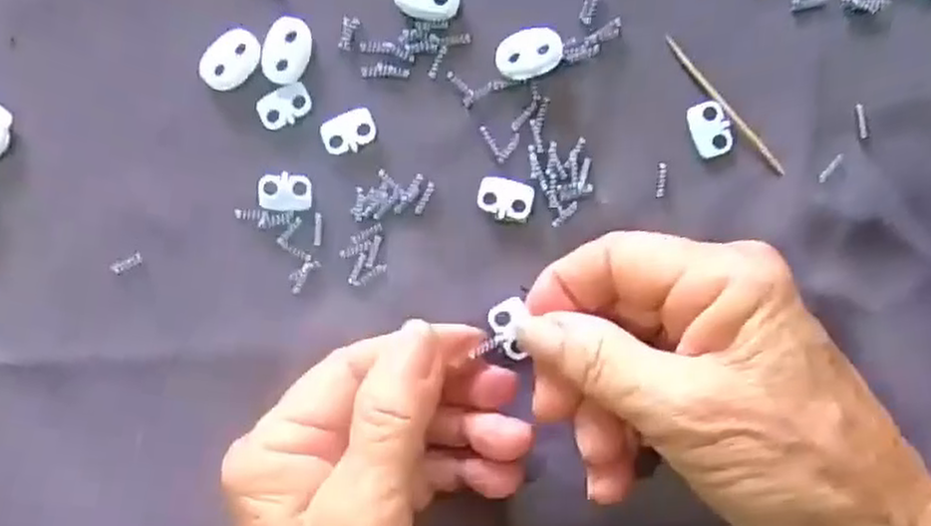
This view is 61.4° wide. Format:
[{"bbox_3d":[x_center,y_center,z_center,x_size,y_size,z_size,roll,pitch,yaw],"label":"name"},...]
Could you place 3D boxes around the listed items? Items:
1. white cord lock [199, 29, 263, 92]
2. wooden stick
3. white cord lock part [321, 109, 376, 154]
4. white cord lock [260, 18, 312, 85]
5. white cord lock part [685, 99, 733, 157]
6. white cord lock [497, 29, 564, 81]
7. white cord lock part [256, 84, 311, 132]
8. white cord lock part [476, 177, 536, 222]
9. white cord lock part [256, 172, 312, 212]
[{"bbox_3d":[-0.081,-0.070,0.269,0.016,0.004,0.023,43,91,-1],"label":"white cord lock"},{"bbox_3d":[0.088,-0.054,0.266,0.004,0.004,0.059,-40,91,1],"label":"wooden stick"},{"bbox_3d":[-0.040,-0.045,0.270,0.019,0.004,0.013,-18,91,1],"label":"white cord lock part"},{"bbox_3d":[-0.061,-0.073,0.269,0.015,0.004,0.022,20,92,0],"label":"white cord lock"},{"bbox_3d":[0.084,-0.046,0.266,0.014,0.004,0.019,-13,91,1],"label":"white cord lock part"},{"bbox_3d":[0.022,-0.071,0.264,0.022,0.004,0.015,-11,99,14],"label":"white cord lock"},{"bbox_3d":[-0.063,-0.054,0.269,0.018,0.004,0.013,-21,91,1],"label":"white cord lock part"},{"bbox_3d":[0.014,-0.022,0.269,0.019,0.004,0.014,10,92,0],"label":"white cord lock part"},{"bbox_3d":[-0.063,-0.024,0.271,0.018,0.004,0.013,7,91,0],"label":"white cord lock part"}]

